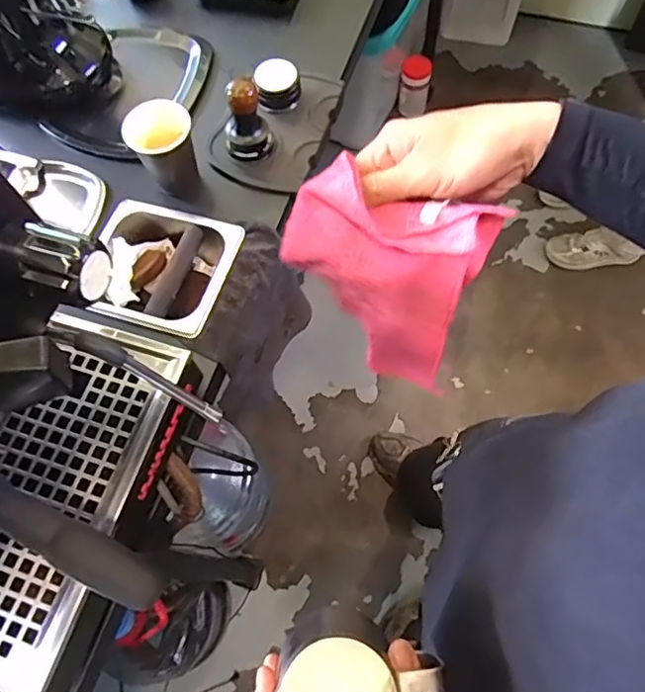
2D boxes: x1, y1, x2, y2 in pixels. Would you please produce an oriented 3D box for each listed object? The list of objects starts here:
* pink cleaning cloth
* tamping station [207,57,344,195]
[{"bbox_3d":[0.046,-0.052,0.453,0.140,0.179,0.066,25,70,12],"label":"pink cleaning cloth"},{"bbox_3d":[-0.063,-0.319,0.722,0.131,0.092,0.200,20,69,11],"label":"tamping station"}]

